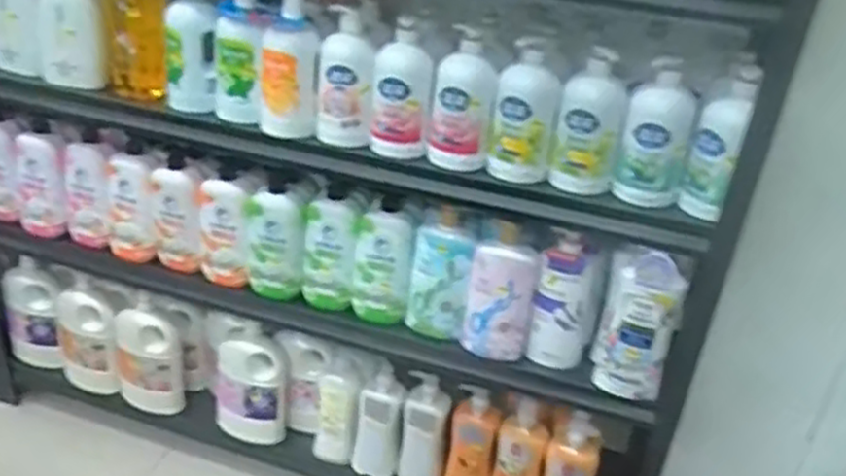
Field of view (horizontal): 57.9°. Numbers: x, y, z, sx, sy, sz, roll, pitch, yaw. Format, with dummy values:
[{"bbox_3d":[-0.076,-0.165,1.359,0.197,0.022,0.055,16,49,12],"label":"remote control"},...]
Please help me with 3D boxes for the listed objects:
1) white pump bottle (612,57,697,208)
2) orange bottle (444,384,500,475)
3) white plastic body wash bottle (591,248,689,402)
[{"bbox_3d":[0.342,-0.148,1.116,0.094,0.208,0.057,17,32,19],"label":"white pump bottle"},{"bbox_3d":[0.098,0.413,1.515,0.091,0.243,0.054,8,30,4],"label":"orange bottle"},{"bbox_3d":[0.351,0.139,1.250,0.119,0.260,0.065,16,32,18],"label":"white plastic body wash bottle"}]

